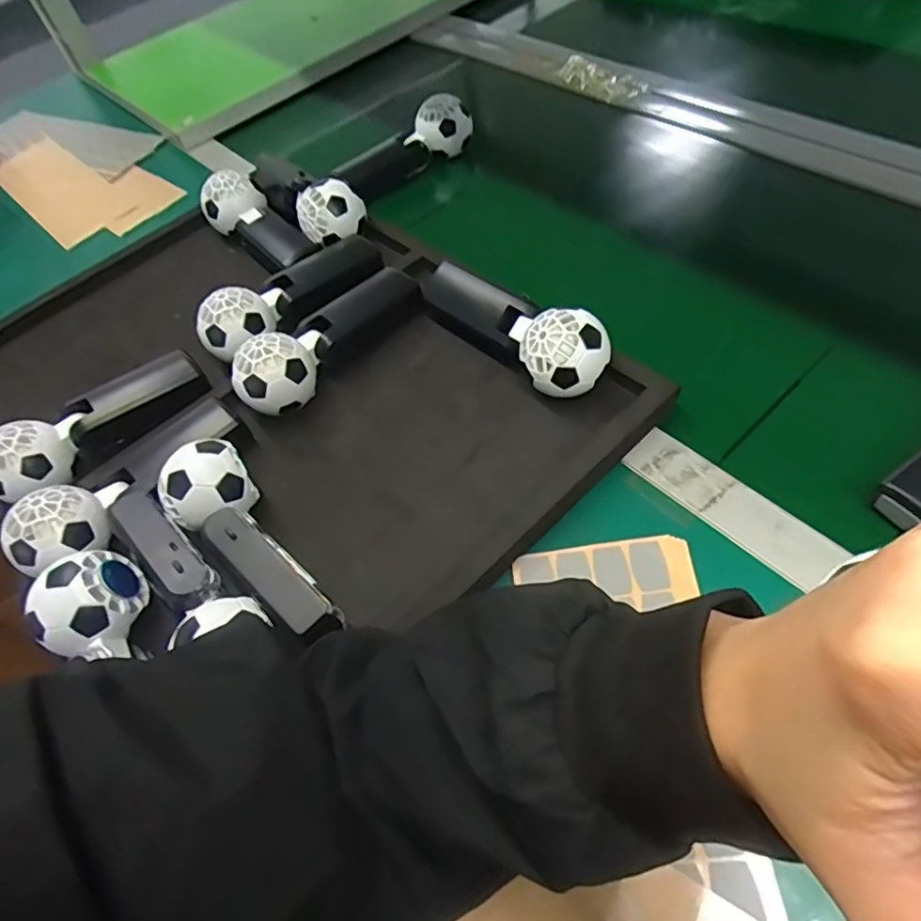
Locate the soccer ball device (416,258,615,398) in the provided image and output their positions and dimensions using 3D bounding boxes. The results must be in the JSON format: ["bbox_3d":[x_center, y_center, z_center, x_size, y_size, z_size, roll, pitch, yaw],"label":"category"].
[{"bbox_3d":[0.035,-0.111,0.453,0.060,0.052,0.173,-39,58,-14],"label":"soccer ball device"}]

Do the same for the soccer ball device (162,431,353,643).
[{"bbox_3d":[-0.135,0.055,0.384,0.058,0.053,0.166,-39,58,-17],"label":"soccer ball device"}]

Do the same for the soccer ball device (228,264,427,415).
[{"bbox_3d":[-0.109,-0.108,0.493,0.056,0.056,0.181,36,70,29],"label":"soccer ball device"}]

